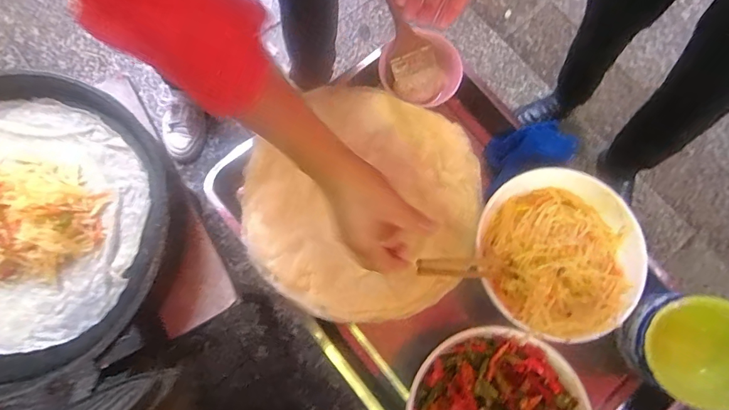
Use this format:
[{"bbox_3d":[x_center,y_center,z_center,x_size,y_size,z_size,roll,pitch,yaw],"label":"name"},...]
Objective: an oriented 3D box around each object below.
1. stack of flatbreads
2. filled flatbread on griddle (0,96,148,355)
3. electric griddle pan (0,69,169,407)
[{"bbox_3d":[-0.001,-0.008,0.539,0.300,0.042,0.302,-40,81,-9],"label":"stack of flatbreads"},{"bbox_3d":[-0.389,0.013,0.463,0.284,0.033,0.280,9,78,1],"label":"filled flatbread on griddle"},{"bbox_3d":[-0.386,0.027,0.459,0.345,0.045,0.347,0,78,-1],"label":"electric griddle pan"}]

